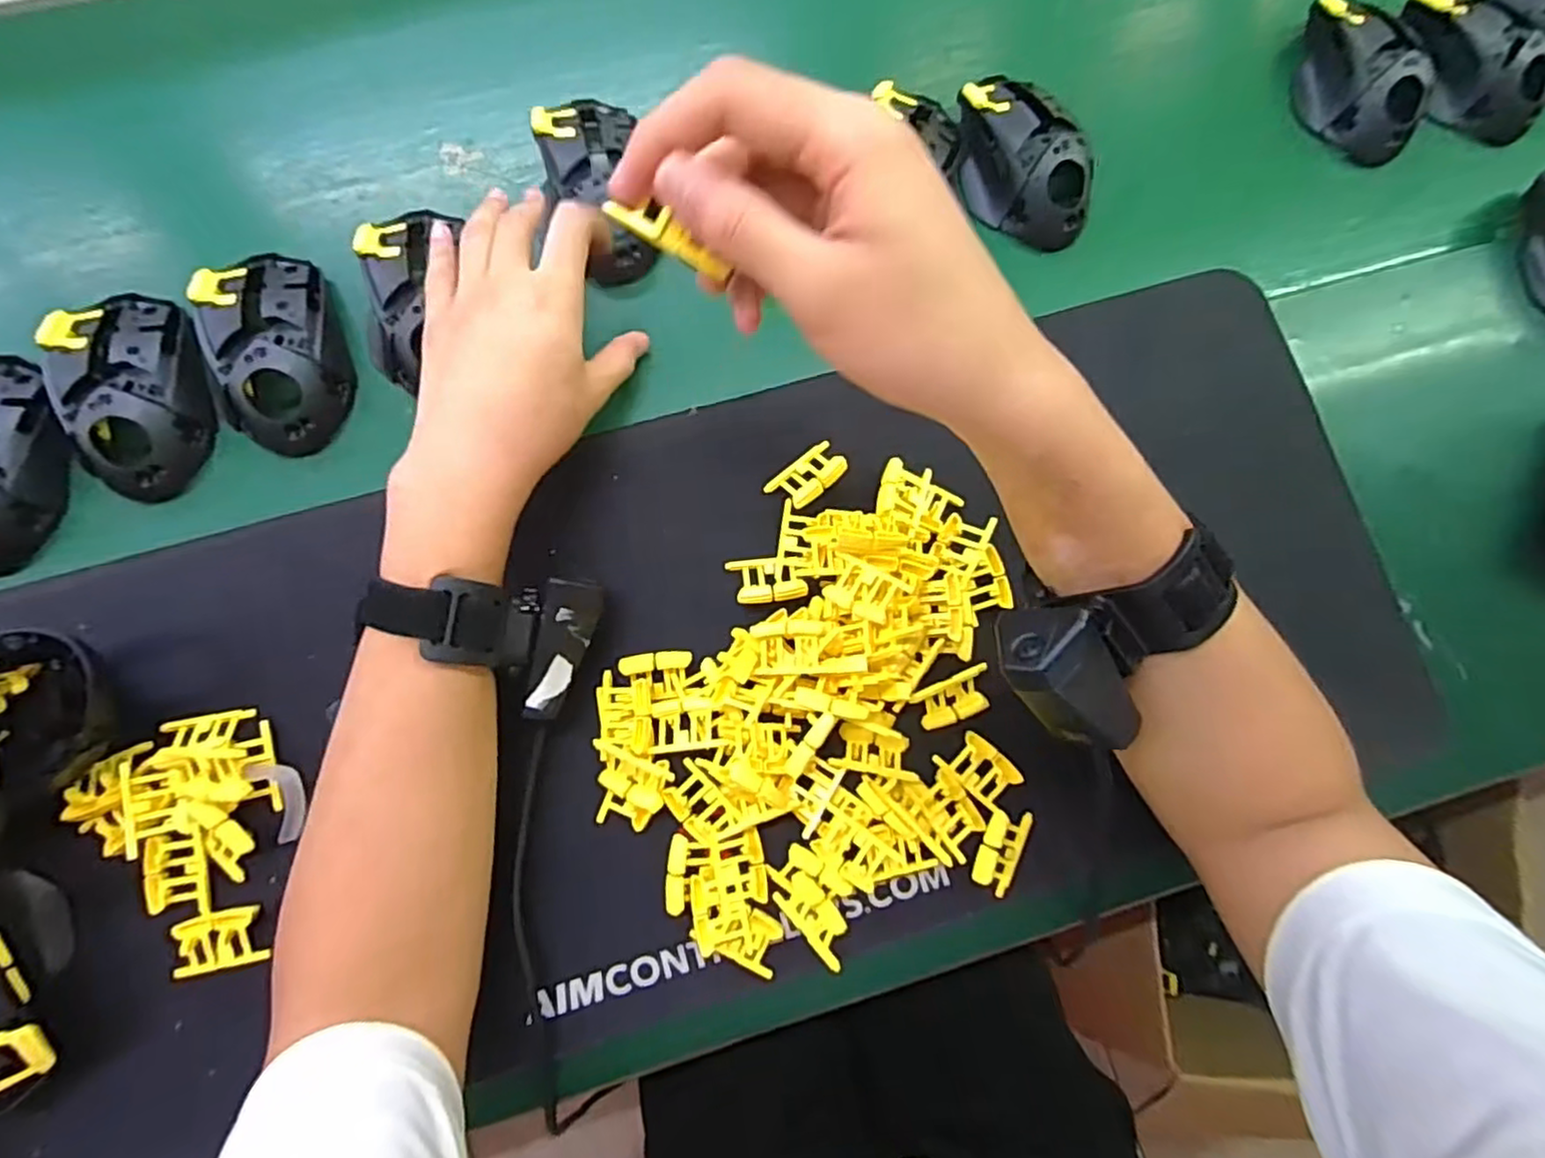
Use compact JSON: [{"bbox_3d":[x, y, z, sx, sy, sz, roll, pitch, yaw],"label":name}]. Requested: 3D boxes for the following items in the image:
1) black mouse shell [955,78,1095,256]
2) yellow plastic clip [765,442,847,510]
[{"bbox_3d":[0.150,-0.254,0.420,0.061,0.033,0.107,-19,79,-6],"label":"black mouse shell"},{"bbox_3d":[0.020,-0.057,0.375,0.042,0.010,0.025,-41,82,-9],"label":"yellow plastic clip"}]

